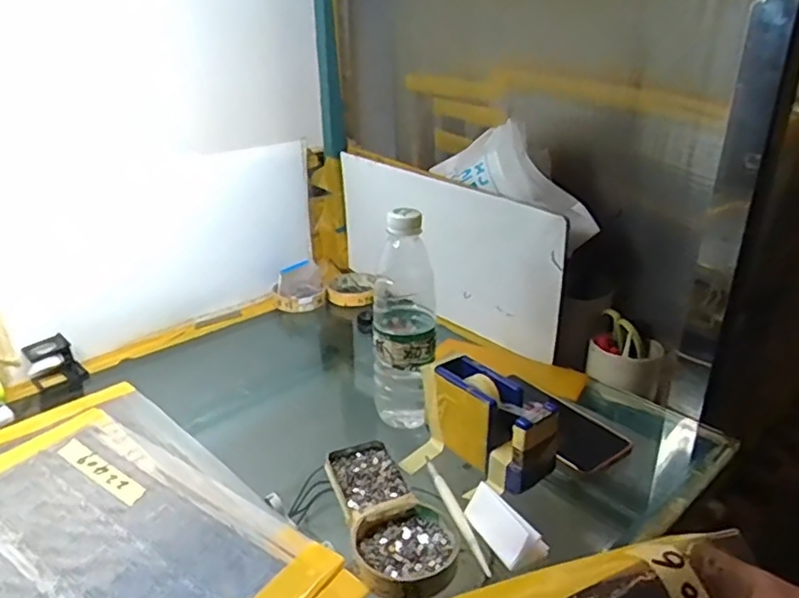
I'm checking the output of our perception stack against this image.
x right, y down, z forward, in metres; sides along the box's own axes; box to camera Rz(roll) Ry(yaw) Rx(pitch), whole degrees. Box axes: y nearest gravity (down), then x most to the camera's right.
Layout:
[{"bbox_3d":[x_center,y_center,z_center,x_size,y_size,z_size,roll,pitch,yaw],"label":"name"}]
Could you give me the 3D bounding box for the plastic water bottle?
[{"bbox_3d":[0.004,0.022,0.610,0.059,0.227,0.067,-3,26,1],"label":"plastic water bottle"}]

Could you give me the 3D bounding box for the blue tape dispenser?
[{"bbox_3d":[0.084,0.115,0.567,0.048,0.082,0.128,-22,31,-34],"label":"blue tape dispenser"}]

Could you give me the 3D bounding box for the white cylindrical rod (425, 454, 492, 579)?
[{"bbox_3d":[0.046,0.178,0.516,0.009,0.011,0.141,-11,27,-16],"label":"white cylindrical rod"}]

